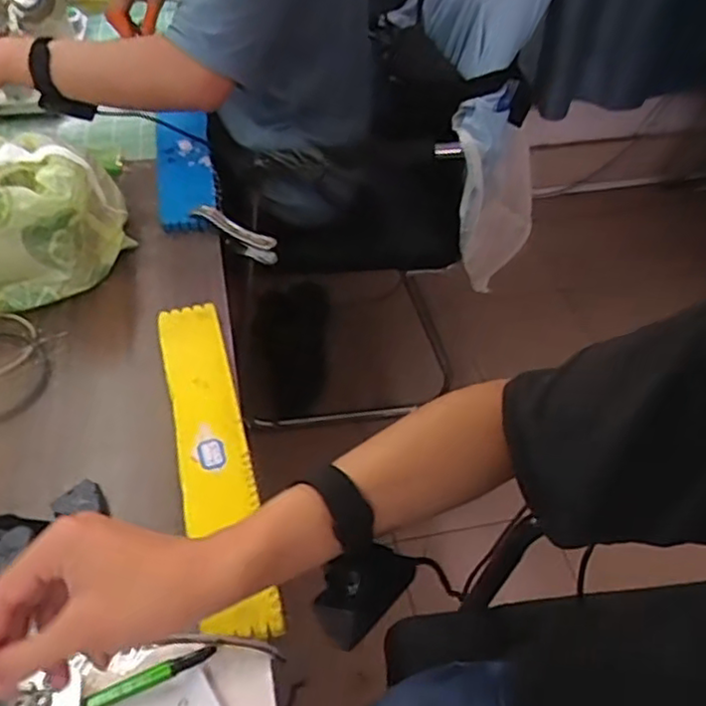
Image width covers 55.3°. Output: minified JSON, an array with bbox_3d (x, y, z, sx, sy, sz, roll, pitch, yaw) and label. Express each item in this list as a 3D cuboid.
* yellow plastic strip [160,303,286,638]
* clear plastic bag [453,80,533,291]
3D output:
[{"bbox_3d":[-0.123,0.079,0.581,0.058,0.016,0.338,-11,48,-11],"label":"yellow plastic strip"},{"bbox_3d":[0.236,-0.267,1.181,0.181,0.440,0.085,-44,59,-10],"label":"clear plastic bag"}]

